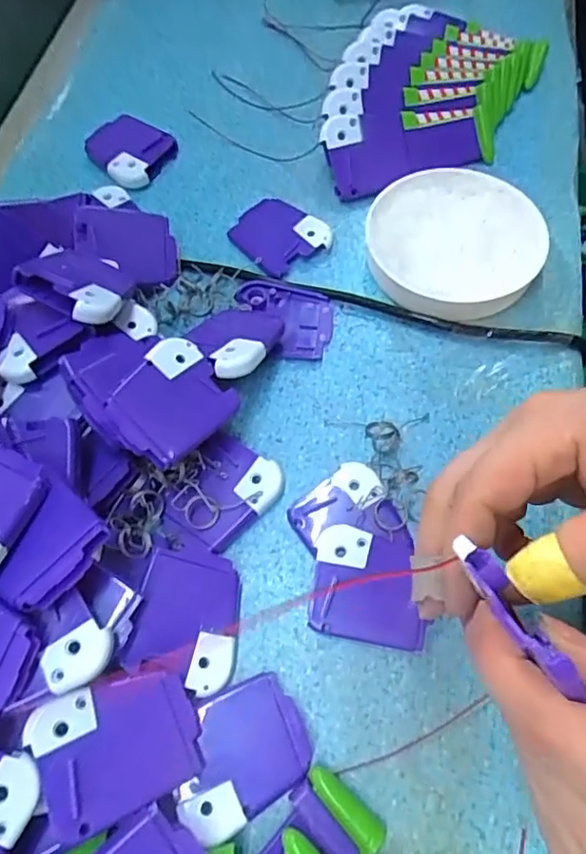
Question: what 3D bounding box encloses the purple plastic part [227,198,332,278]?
[{"bbox_3d":[-0.009,-0.132,0.370,0.052,0.008,0.059,-34,68,-11],"label":"purple plastic part"}]

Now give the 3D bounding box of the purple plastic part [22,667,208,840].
[{"bbox_3d":[-0.071,0.130,0.227,0.061,0.004,0.050,-13,63,-33],"label":"purple plastic part"}]

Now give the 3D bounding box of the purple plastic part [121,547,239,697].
[{"bbox_3d":[-0.049,0.090,0.262,0.048,0.004,0.059,15,60,-12],"label":"purple plastic part"}]

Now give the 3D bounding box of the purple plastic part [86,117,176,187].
[{"bbox_3d":[-0.122,-0.206,0.409,0.063,0.013,0.051,37,73,18],"label":"purple plastic part"}]

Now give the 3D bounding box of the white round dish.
[{"bbox_3d":[0.102,-0.114,0.347,0.102,0.027,0.104,-2,65,3],"label":"white round dish"}]

